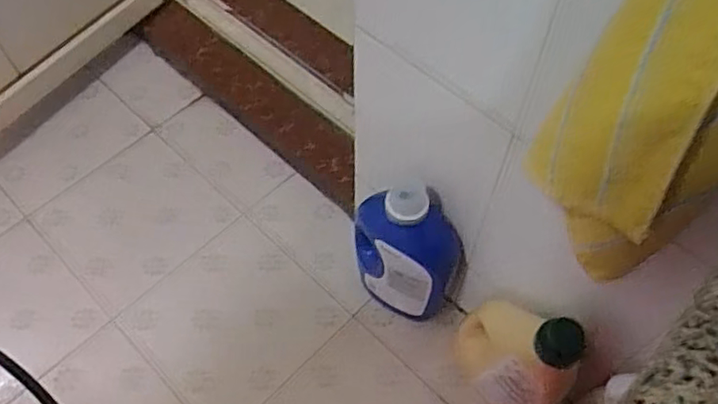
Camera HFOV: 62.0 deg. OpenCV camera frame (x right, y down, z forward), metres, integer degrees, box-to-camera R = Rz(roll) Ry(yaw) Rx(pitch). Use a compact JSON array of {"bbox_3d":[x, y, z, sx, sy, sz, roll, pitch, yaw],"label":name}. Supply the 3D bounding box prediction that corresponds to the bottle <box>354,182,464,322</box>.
[{"bbox_3d":[0.069,0.079,0.939,0.180,0.331,0.084,33,64,18],"label":"bottle"}]

